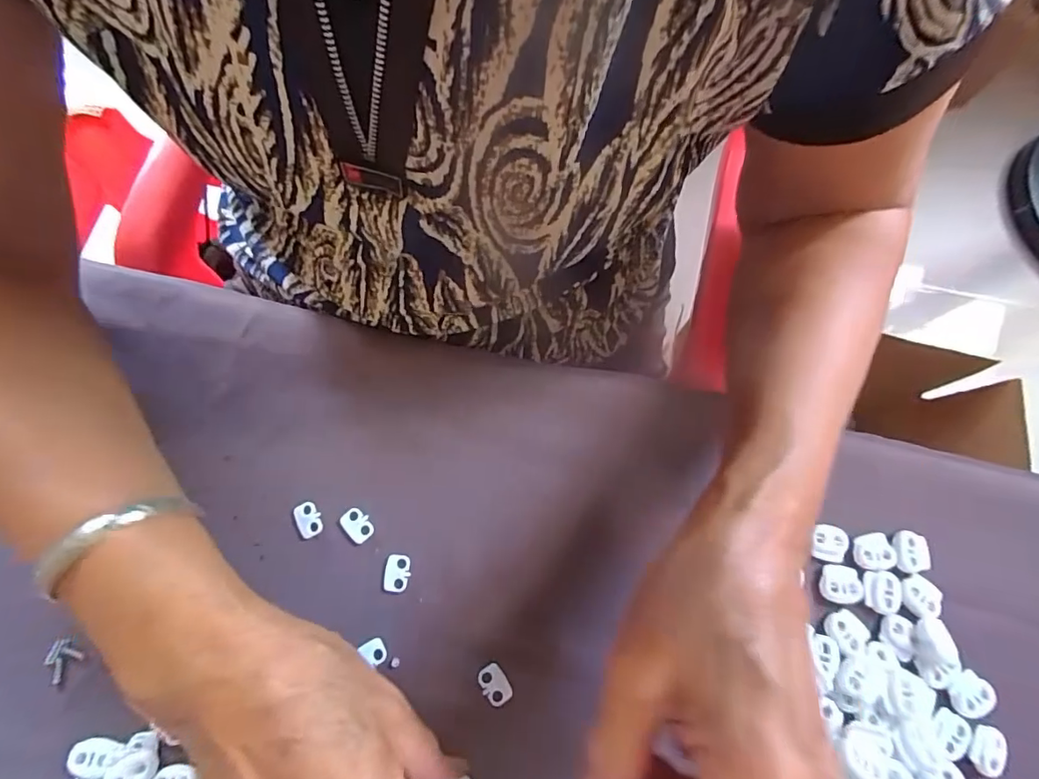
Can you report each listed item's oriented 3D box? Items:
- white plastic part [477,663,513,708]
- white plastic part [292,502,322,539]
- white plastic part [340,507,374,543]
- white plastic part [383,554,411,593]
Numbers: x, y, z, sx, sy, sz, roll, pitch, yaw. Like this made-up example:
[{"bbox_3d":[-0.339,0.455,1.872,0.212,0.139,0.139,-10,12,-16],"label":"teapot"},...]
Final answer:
[{"bbox_3d":[-0.013,0.149,0.256,0.013,0.004,0.020,-28,75,-11],"label":"white plastic part"},{"bbox_3d":[-0.115,0.070,0.275,0.013,0.004,0.019,-25,74,-10],"label":"white plastic part"},{"bbox_3d":[-0.088,0.074,0.276,0.019,0.004,0.014,44,75,11],"label":"white plastic part"},{"bbox_3d":[-0.065,0.097,0.270,0.013,0.004,0.019,3,72,-1],"label":"white plastic part"}]

